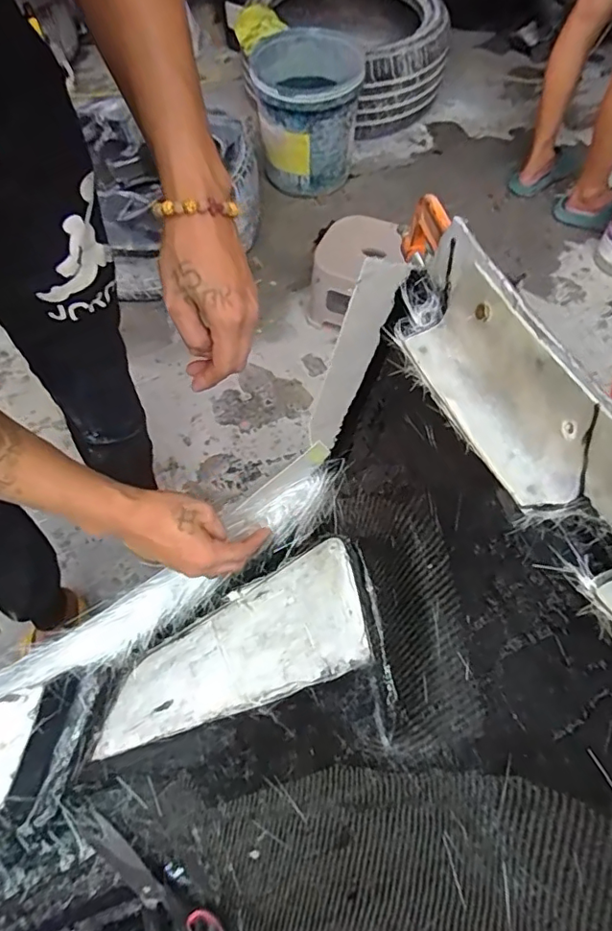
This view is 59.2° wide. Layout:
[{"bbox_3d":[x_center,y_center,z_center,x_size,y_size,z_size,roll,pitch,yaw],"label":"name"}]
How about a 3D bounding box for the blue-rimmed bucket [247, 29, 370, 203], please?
[{"bbox_3d":[0.004,-1.012,1.568,0.299,0.318,0.323,2,60,2],"label":"blue-rimmed bucket"}]

